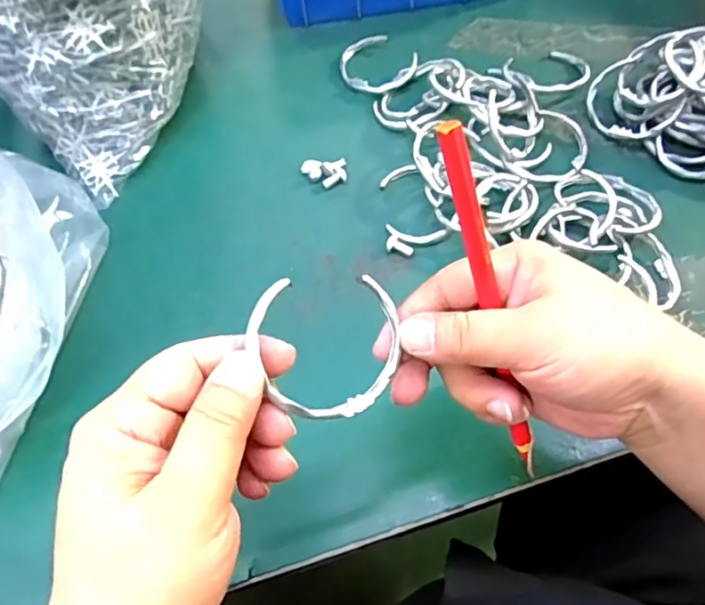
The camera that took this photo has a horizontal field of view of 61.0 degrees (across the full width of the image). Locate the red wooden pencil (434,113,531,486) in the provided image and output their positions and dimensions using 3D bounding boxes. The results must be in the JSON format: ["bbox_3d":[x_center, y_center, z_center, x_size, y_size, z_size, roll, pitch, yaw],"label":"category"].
[{"bbox_3d":[0.058,0.005,0.242,0.009,0.158,0.014,-25,27,-12],"label":"red wooden pencil"}]

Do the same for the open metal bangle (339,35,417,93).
[{"bbox_3d":[0.018,-0.194,0.481,0.053,0.014,0.065,-31,63,-14],"label":"open metal bangle"}]

